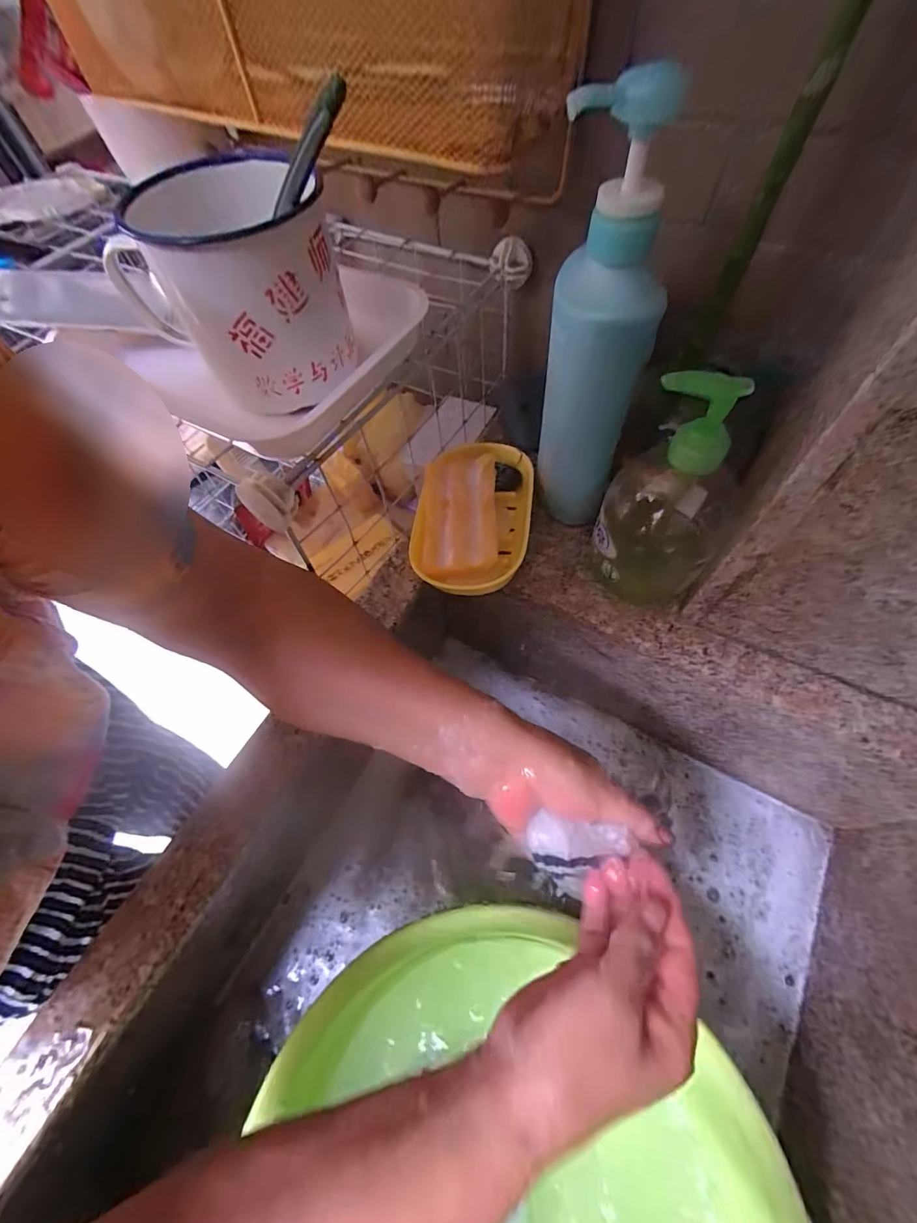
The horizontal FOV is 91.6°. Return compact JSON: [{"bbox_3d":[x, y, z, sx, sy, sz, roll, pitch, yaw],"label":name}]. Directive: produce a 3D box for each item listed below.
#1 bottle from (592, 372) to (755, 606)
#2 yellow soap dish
[{"bbox_3d":[0.147,-0.084,0.306,0.080,0.165,0.087,19,64,14],"label":"bottle"},{"bbox_3d":[0.014,-0.084,0.379,0.090,0.054,0.148,8,62,8],"label":"yellow soap dish"}]

